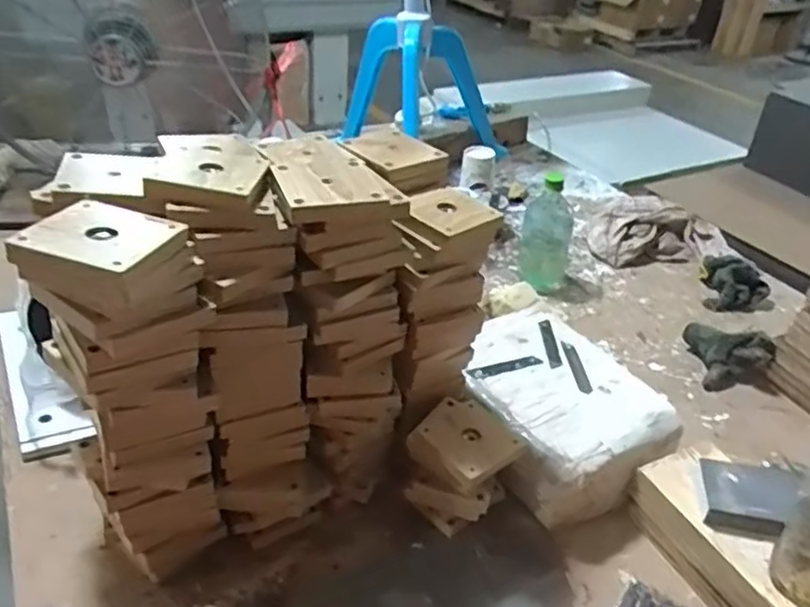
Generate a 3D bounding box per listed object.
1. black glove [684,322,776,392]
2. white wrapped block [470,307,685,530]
[{"bbox_3d":[0.470,0.066,0.981,0.089,0.069,0.109,-6,36,-15],"label":"black glove"},{"bbox_3d":[0.172,0.127,0.821,0.213,0.088,0.264,-15,39,-26],"label":"white wrapped block"}]

